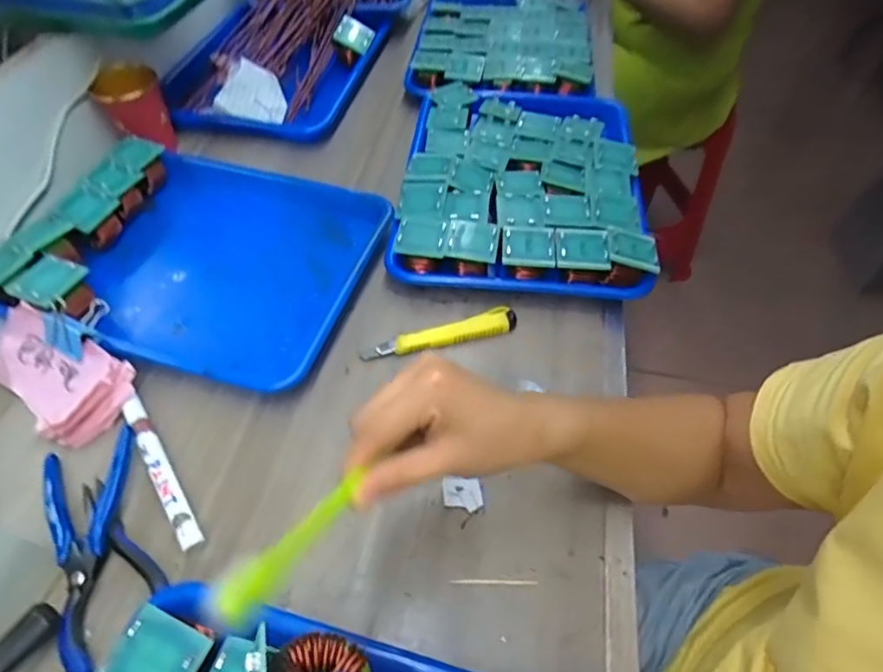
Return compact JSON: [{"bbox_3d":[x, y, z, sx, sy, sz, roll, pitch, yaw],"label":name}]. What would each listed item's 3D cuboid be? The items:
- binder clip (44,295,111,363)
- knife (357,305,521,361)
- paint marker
[{"bbox_3d":[-0.297,-0.011,0.431,0.045,0.024,0.050,23,56,15],"label":"binder clip"},{"bbox_3d":[0.000,0.002,0.462,0.137,0.018,0.022,-15,55,-13],"label":"knife"},{"bbox_3d":[-0.206,0.097,0.385,0.015,0.014,0.136,-30,60,-22],"label":"paint marker"}]

